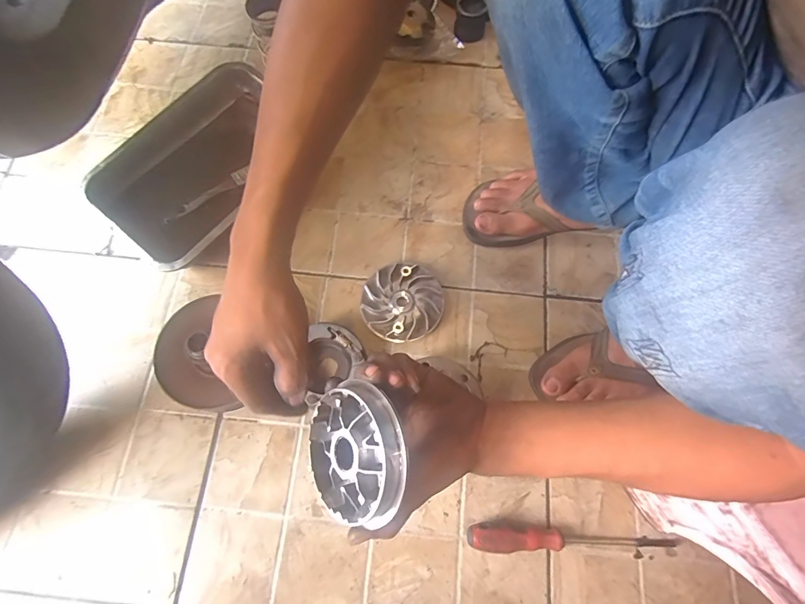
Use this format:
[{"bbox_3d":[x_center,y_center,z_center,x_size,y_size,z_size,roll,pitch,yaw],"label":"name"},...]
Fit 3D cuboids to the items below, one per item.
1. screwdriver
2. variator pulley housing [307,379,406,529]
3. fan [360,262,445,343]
[{"bbox_3d":[0.186,0.266,0.445,0.226,0.030,0.027,5,71,2],"label":"screwdriver"},{"bbox_3d":[-0.035,0.112,0.303,0.094,0.029,0.093,44,116,38],"label":"variator pulley housing"},{"bbox_3d":[0.000,-0.001,0.544,0.108,0.020,0.105,0,71,0],"label":"fan"}]

